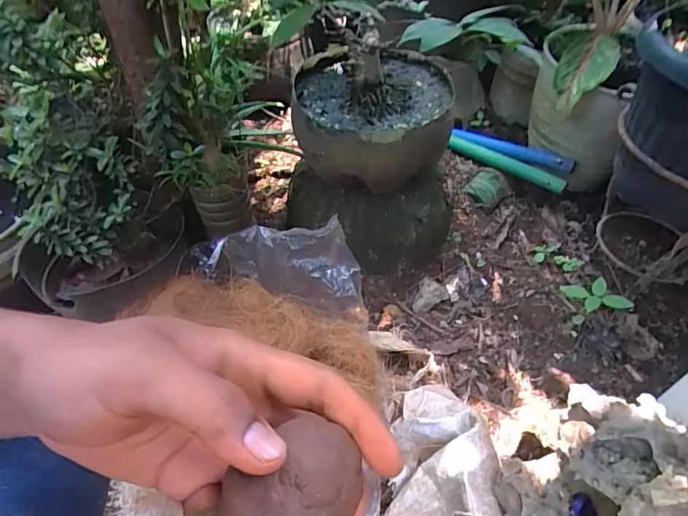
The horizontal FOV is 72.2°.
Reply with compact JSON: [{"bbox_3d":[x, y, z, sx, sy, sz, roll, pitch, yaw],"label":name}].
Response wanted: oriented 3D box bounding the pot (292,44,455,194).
[{"bbox_3d":[0.042,-0.213,0.711,0.220,0.137,0.225,1,48,-1],"label":"pot"}]

